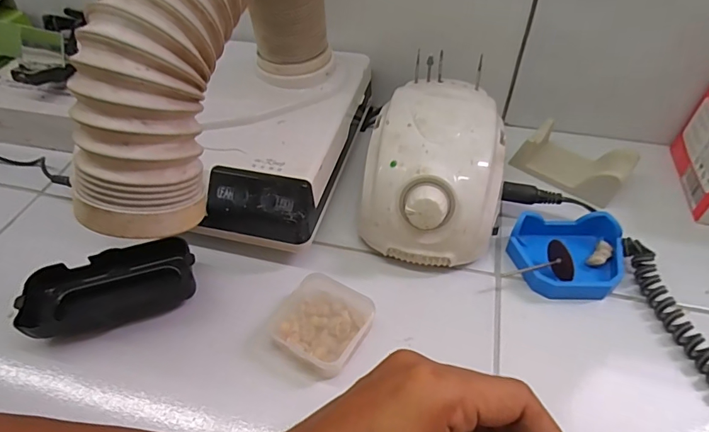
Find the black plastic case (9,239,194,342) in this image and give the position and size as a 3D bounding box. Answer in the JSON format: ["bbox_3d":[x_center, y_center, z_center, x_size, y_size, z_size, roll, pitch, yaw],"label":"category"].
[{"bbox_3d":[-0.171,0.051,0.314,0.110,0.026,0.050,-17,50,-13],"label":"black plastic case"}]

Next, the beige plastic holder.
[{"bbox_3d":[0.191,-0.050,0.384,0.085,0.027,0.045,34,57,27],"label":"beige plastic holder"}]

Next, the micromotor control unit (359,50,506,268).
[{"bbox_3d":[0.063,-0.036,0.349,0.096,0.081,0.140,10,50,9],"label":"micromotor control unit"}]

